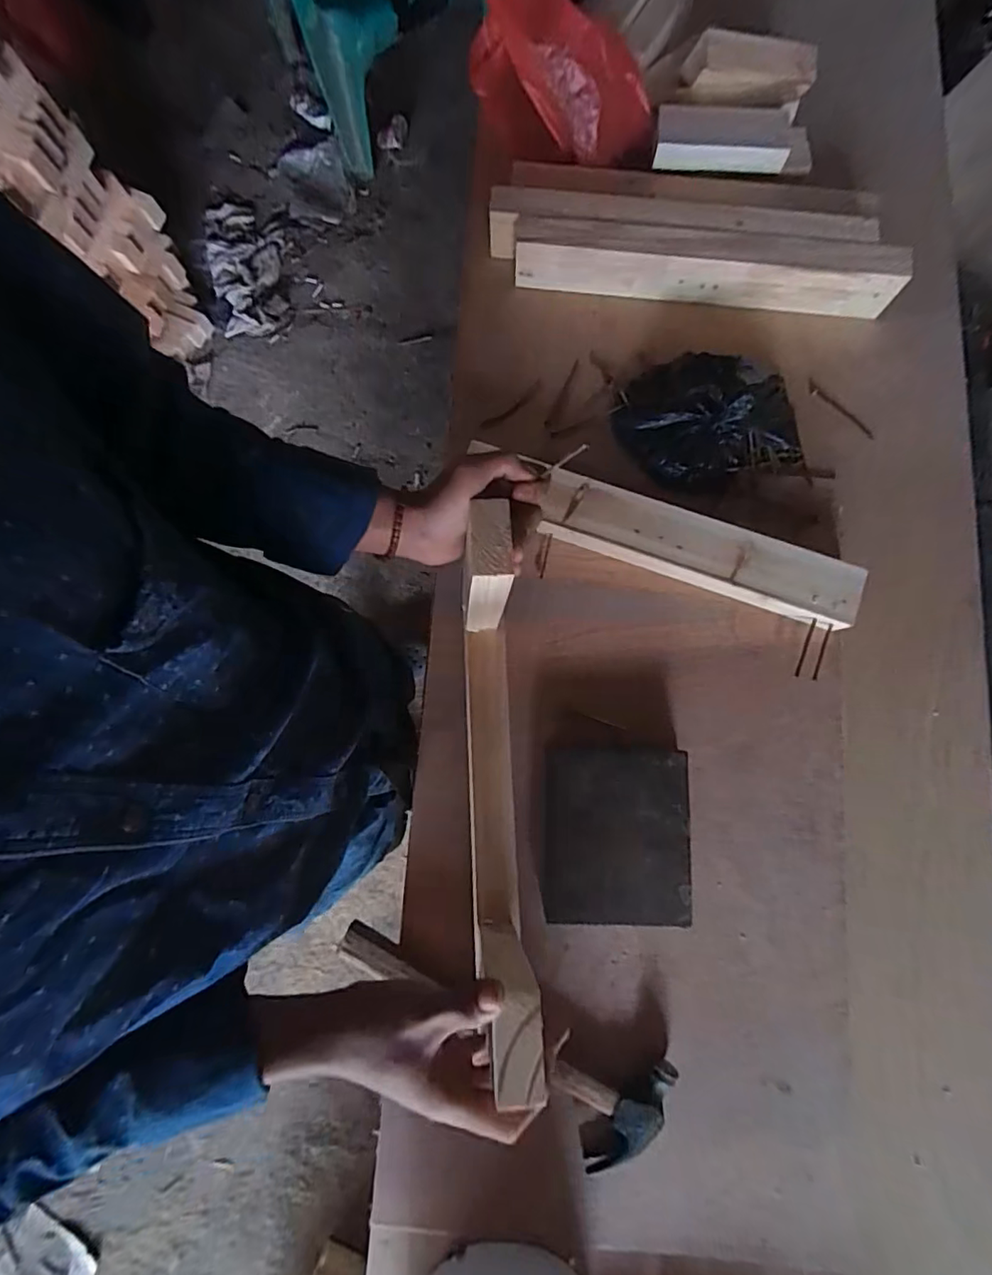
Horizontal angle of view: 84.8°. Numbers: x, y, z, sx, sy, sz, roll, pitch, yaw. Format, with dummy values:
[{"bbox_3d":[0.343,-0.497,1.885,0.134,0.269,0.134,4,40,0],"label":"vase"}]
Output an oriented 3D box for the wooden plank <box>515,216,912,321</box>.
[{"bbox_3d":[0.238,-0.421,0.619,0.424,0.062,0.045,7,80,0],"label":"wooden plank"}]

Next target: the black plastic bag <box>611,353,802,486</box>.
[{"bbox_3d":[0.233,-0.245,0.593,0.193,0.048,0.150,-11,80,-3],"label":"black plastic bag"}]

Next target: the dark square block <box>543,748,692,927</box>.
[{"bbox_3d":[0.115,0.189,0.528,0.134,0.032,0.156,1,80,-1],"label":"dark square block"}]

